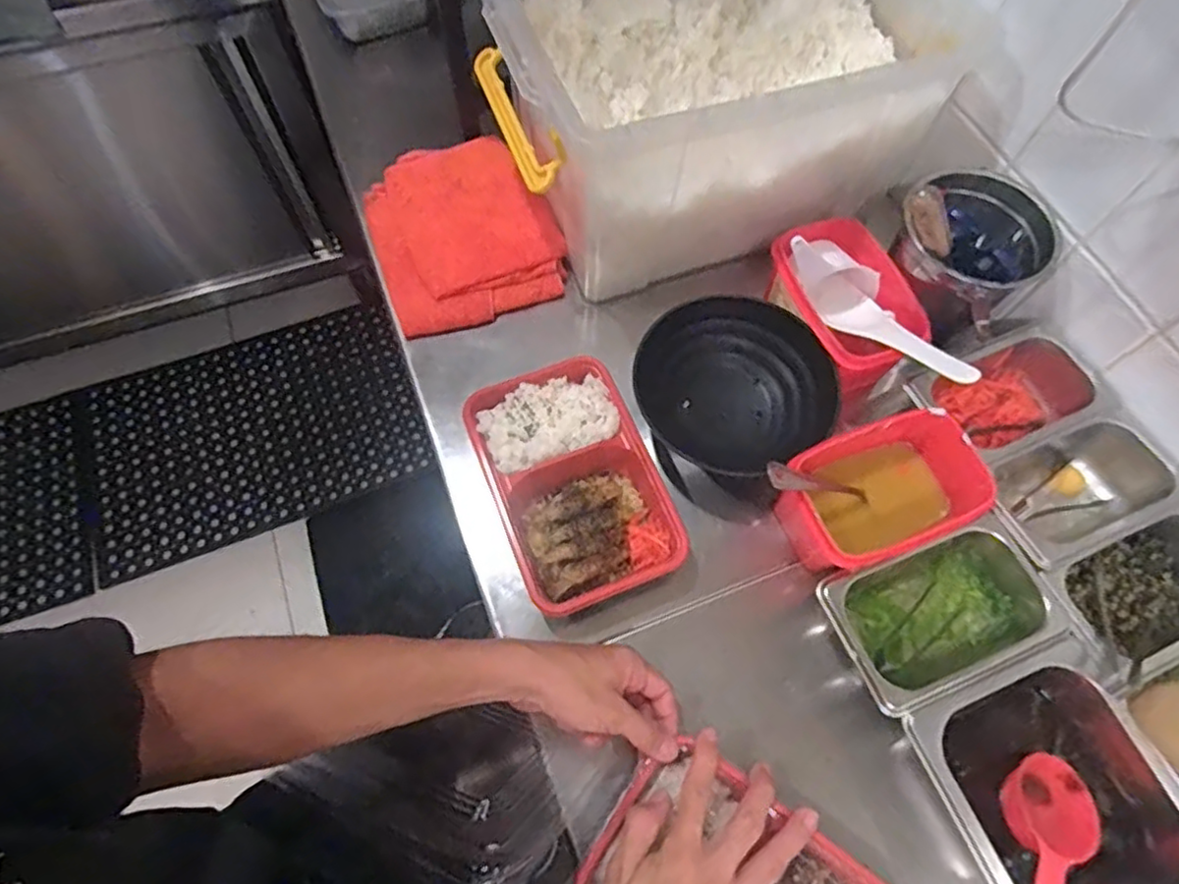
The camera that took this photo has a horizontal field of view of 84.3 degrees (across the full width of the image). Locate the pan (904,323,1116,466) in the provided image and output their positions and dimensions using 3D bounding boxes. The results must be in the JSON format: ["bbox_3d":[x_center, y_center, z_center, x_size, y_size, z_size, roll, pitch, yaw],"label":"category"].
[{"bbox_3d":[0.386,-0.039,0.610,0.170,0.073,0.098,-23,69,-11],"label":"pan"}]

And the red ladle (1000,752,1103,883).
[{"bbox_3d":[0.321,0.298,0.459,0.055,0.036,0.157,36,46,13],"label":"red ladle"}]

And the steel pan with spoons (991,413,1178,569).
[{"bbox_3d":[0.429,0.043,0.583,0.184,0.074,0.090,-24,69,-12],"label":"steel pan with spoons"}]

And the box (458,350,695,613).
[{"bbox_3d":[-0.016,0.035,0.588,0.144,0.040,0.220,-20,69,-10],"label":"box"}]

